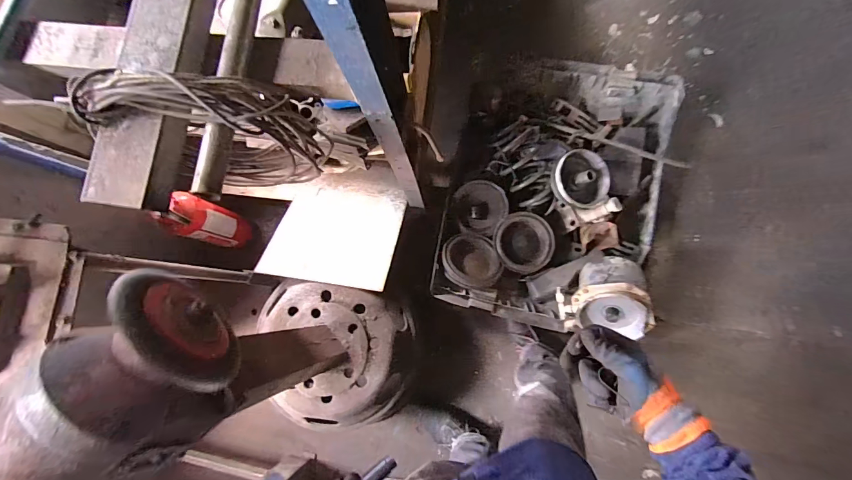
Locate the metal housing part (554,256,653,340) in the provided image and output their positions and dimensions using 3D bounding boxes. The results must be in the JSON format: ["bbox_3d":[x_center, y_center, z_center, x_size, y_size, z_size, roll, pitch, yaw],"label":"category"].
[{"bbox_3d":[0.550,0.179,1.185,0.249,0.184,0.197,-15,110,33],"label":"metal housing part"}]

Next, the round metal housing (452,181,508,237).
[{"bbox_3d":[0.186,-0.108,1.326,0.183,0.056,0.193,-18,83,3],"label":"round metal housing"}]

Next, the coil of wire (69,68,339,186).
[{"bbox_3d":[-0.334,-0.181,0.690,0.300,0.369,0.091,2,84,5],"label":"coil of wire"}]

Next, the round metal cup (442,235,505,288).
[{"bbox_3d":[0.151,0.066,1.269,0.177,0.104,0.183,0,84,5],"label":"round metal cup"}]

